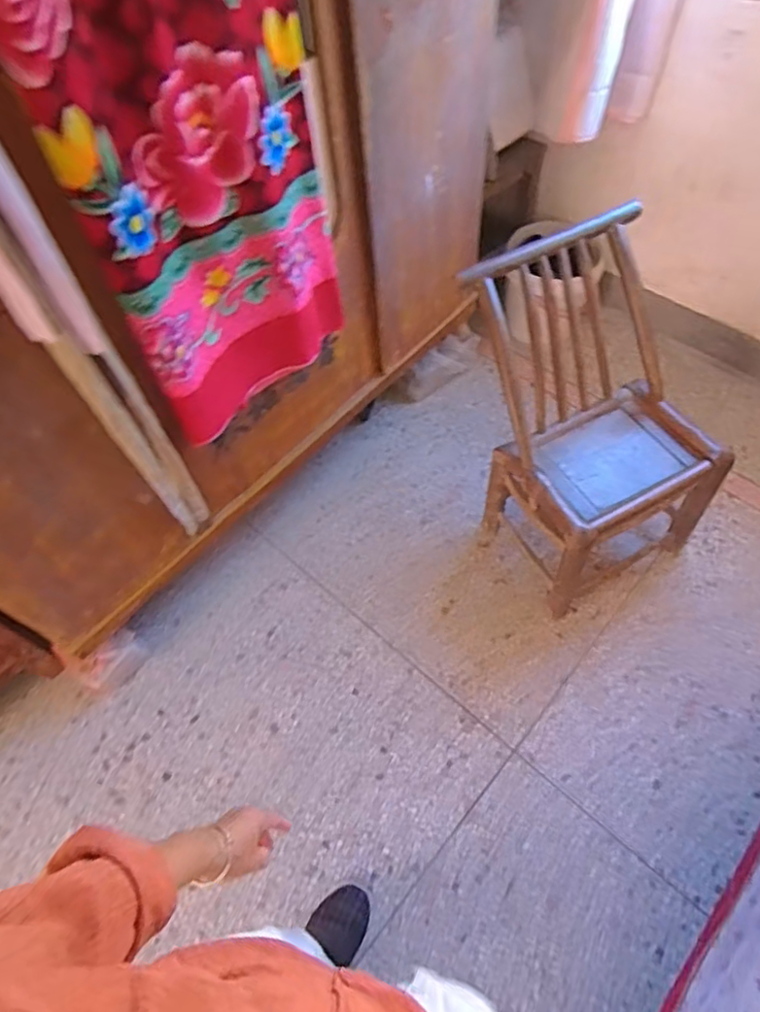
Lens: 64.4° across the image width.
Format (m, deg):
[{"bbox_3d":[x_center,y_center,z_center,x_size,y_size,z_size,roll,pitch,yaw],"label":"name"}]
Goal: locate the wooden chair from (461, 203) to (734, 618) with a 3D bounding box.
[{"bbox_3d":[0.440,-0.172,1.287,0.395,0.557,0.513,-24,61,-12],"label":"wooden chair"}]

